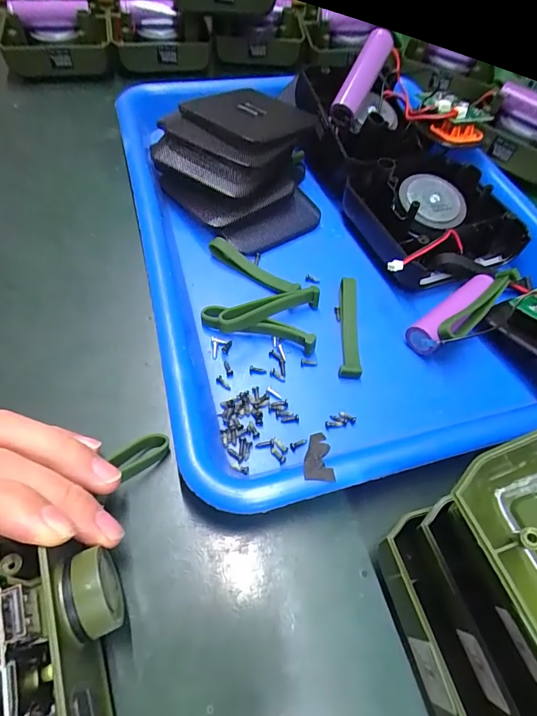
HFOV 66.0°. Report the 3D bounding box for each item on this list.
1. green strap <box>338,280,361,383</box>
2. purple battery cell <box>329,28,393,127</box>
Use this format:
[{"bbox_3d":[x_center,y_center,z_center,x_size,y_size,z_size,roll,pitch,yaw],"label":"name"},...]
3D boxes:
[{"bbox_3d":[0.046,-0.018,0.234,0.011,0.009,0.065,7,57,0],"label":"green strap"},{"bbox_3d":[0.067,-0.201,0.293,0.019,0.022,0.075,26,79,15],"label":"purple battery cell"}]

